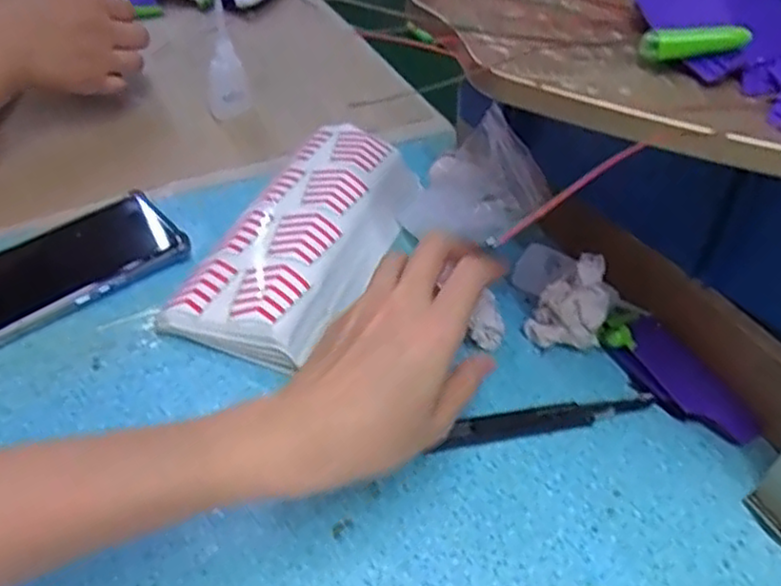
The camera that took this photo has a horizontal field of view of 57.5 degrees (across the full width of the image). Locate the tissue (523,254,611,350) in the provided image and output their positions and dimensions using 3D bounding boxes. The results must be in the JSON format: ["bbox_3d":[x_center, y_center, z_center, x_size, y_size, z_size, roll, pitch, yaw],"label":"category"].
[{"bbox_3d":[0.107,0.008,0.424,0.043,0.061,0.027,9,45,8],"label":"tissue"}]

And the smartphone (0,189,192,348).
[{"bbox_3d":[-0.225,-0.013,0.465,0.166,0.018,0.082,-34,51,-25],"label":"smartphone"}]

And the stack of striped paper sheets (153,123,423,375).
[{"bbox_3d":[-0.052,-0.039,0.484,0.097,0.029,0.217,18,47,17],"label":"stack of striped paper sheets"}]

